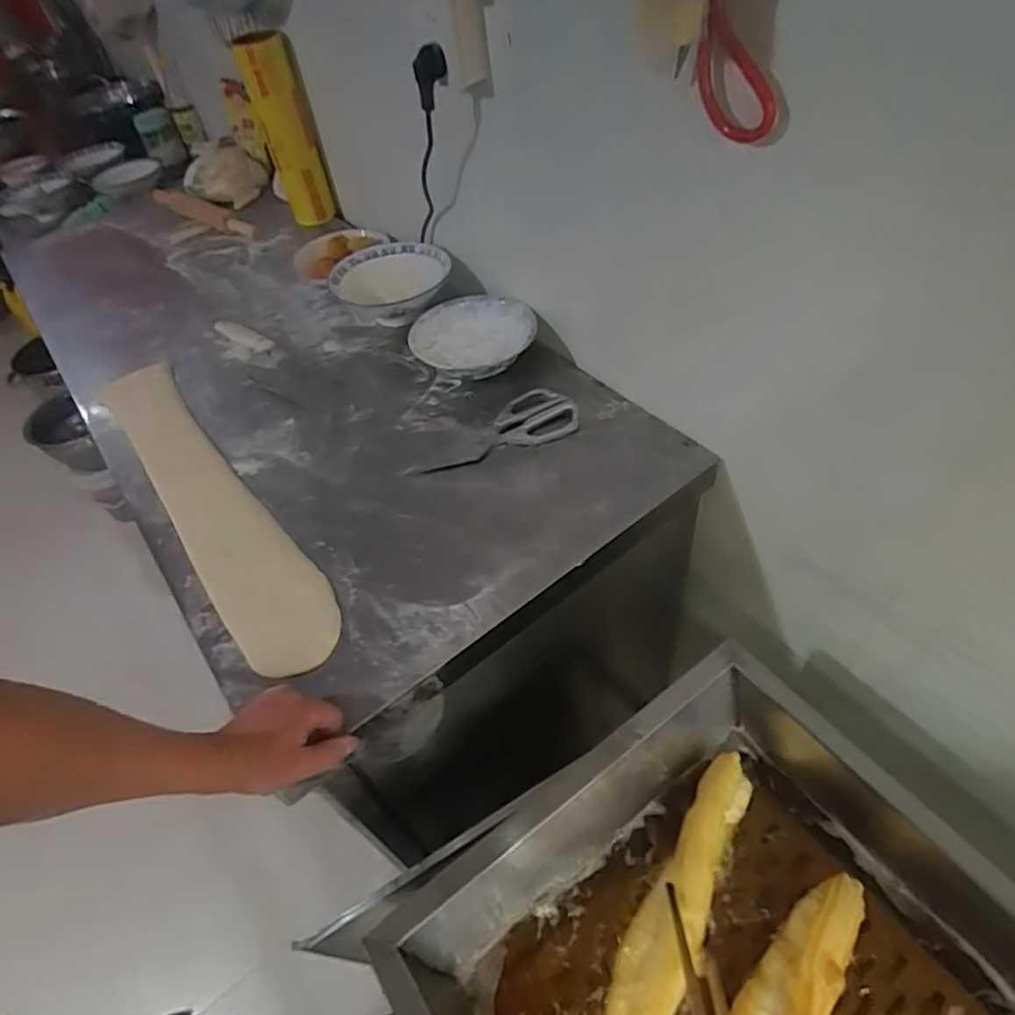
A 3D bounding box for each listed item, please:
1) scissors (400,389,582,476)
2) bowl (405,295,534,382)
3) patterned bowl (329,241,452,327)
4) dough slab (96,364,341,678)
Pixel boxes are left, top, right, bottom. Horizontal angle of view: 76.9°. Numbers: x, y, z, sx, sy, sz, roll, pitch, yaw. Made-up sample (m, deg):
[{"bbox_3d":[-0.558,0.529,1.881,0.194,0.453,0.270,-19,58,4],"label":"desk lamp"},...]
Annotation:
[{"bbox_3d":[-0.024,-0.104,0.847,0.232,0.022,0.082,-17,49,-7],"label":"scissors"},{"bbox_3d":[-0.050,-0.252,0.954,0.174,0.052,0.174,-4,49,5],"label":"bowl"},{"bbox_3d":[-0.175,-0.342,0.985,0.150,0.071,0.144,-4,49,5],"label":"patterned bowl"},{"bbox_3d":[-0.386,-0.025,0.804,0.101,0.014,0.604,-33,52,-22],"label":"dough slab"}]

